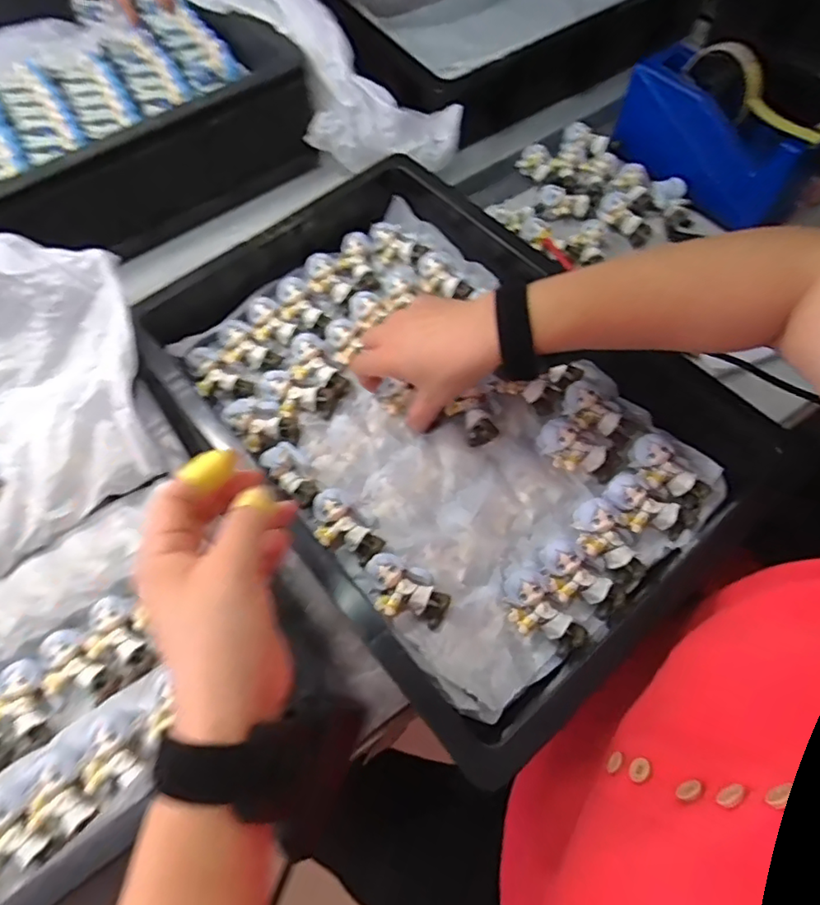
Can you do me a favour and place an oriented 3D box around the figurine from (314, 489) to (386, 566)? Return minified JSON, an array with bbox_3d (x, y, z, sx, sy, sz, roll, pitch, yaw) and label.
[{"bbox_3d":[-0.048,0.058,0.431,0.061,0.030,0.037,32,69,17],"label":"figurine"}]

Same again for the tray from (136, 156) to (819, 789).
[{"bbox_3d":[0.014,-0.051,0.461,0.329,0.070,0.479,-38,68,-16],"label":"tray"}]

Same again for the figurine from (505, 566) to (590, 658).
[{"bbox_3d":[0.090,0.113,0.394,0.034,0.024,0.063,-42,83,-17],"label":"figurine"}]

